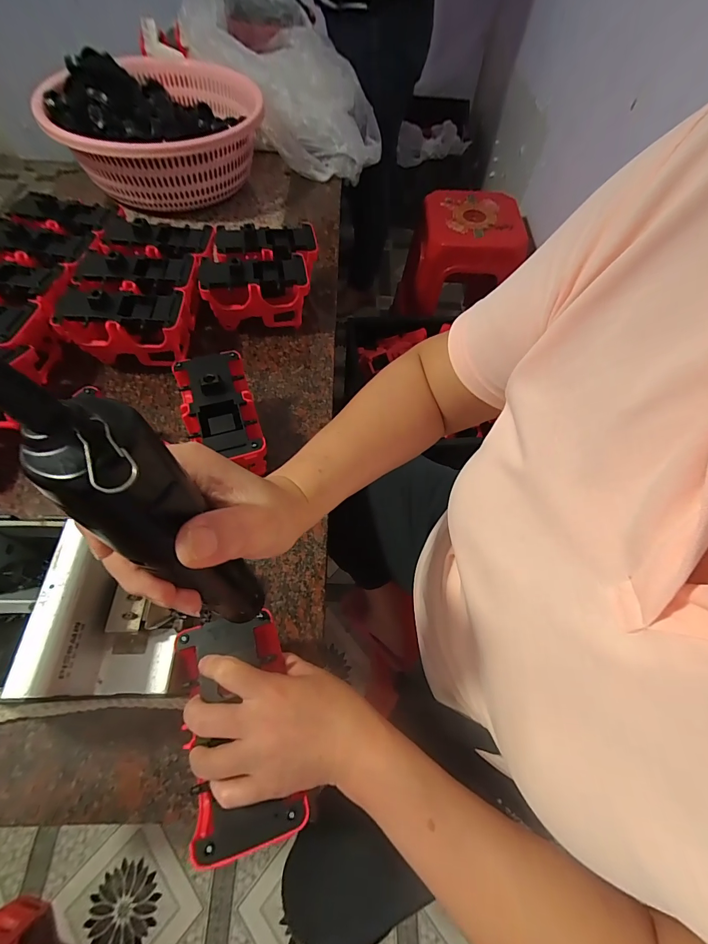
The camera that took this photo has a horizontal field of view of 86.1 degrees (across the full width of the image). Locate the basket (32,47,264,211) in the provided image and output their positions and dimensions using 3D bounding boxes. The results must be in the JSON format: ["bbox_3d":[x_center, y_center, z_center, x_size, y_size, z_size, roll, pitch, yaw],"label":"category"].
[{"bbox_3d":[-0.364,-0.662,0.728,0.360,0.130,0.393,-18,64,-12],"label":"basket"}]

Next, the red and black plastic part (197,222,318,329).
[{"bbox_3d":[-0.140,-0.308,0.589,0.171,0.087,0.155,-7,62,-6],"label":"red and black plastic part"}]

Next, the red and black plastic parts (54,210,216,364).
[{"bbox_3d":[-0.303,-0.266,0.556,0.166,0.085,0.239,2,61,-2],"label":"red and black plastic parts"}]

